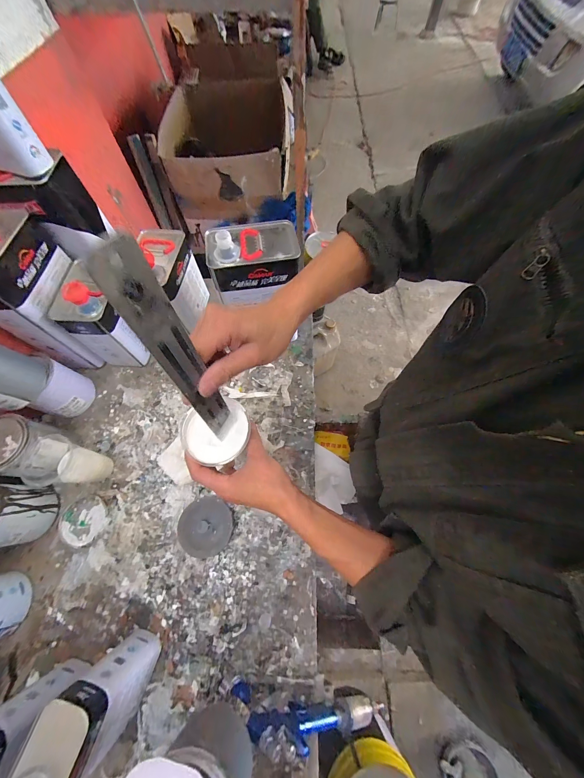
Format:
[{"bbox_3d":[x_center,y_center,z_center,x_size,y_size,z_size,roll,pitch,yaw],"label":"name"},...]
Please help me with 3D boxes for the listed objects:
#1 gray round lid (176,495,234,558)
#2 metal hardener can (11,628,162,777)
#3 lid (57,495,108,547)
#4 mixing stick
[{"bbox_3d":[-0.162,0.259,0.509,0.095,0.016,0.100,16,66,-14],"label":"gray round lid"},{"bbox_3d":[-0.263,0.434,0.361,0.058,0.199,0.113,18,67,8],"label":"metal hardener can"},{"bbox_3d":[-0.418,0.262,0.541,0.090,0.007,0.088,0,66,0],"label":"lid"},{"bbox_3d":[-0.087,-0.014,0.225,0.006,0.216,0.037,24,63,17],"label":"mixing stick"}]

